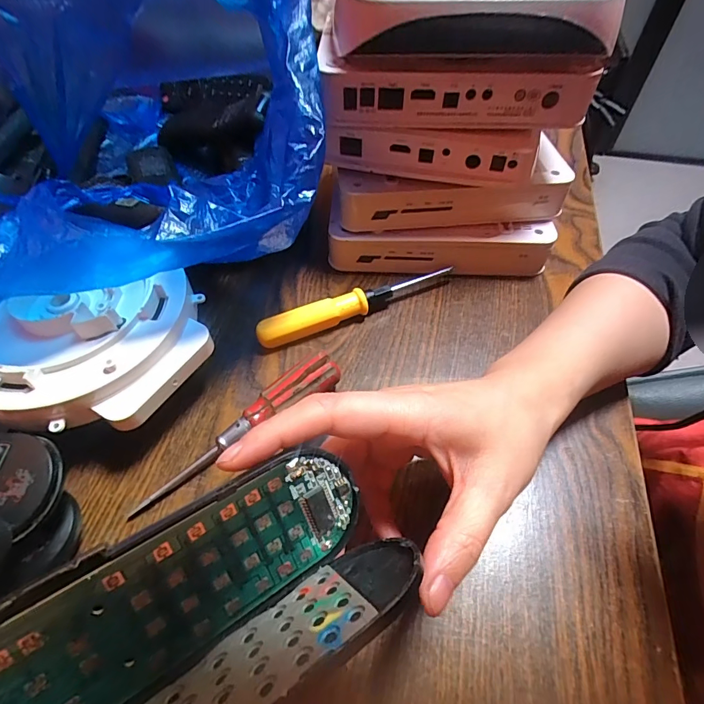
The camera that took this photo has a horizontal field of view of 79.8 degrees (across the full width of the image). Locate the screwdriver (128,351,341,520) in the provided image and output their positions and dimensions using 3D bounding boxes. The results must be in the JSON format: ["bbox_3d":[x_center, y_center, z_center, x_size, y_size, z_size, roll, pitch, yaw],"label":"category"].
[{"bbox_3d":[-0.067,0.044,0.253,0.133,0.026,0.022,-29,58,-20],"label":"screwdriver"}]

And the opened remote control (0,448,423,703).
[{"bbox_3d":[-0.072,0.094,0.112,0.190,0.041,0.062,-25,57,-24],"label":"opened remote control"}]

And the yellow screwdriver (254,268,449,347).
[{"bbox_3d":[0.003,-0.035,0.314,0.150,0.020,0.018,-19,55,-14],"label":"yellow screwdriver"}]

